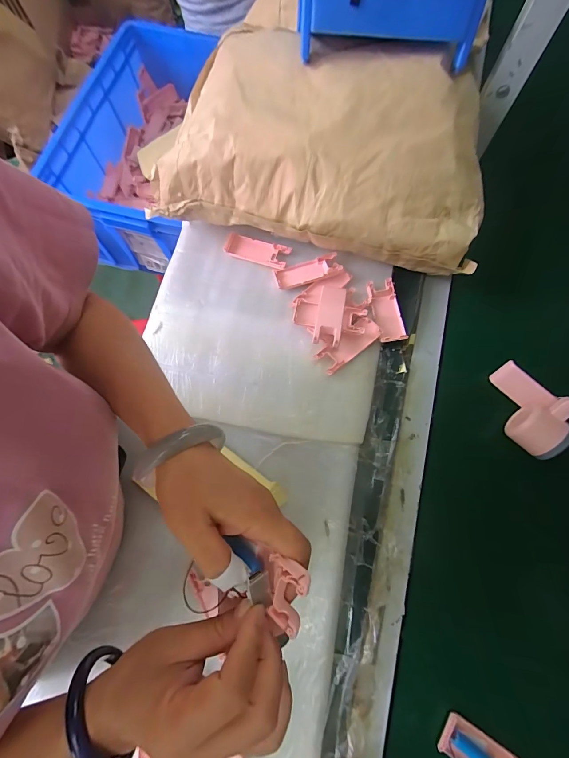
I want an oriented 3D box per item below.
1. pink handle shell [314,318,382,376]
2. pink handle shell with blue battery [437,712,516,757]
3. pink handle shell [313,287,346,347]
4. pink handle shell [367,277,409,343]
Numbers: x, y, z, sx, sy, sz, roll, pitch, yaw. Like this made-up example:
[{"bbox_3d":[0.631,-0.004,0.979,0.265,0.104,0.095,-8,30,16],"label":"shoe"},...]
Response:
[{"bbox_3d":[0.094,-0.050,0.490,0.101,0.016,0.037,-38,77,-10],"label":"pink handle shell"},{"bbox_3d":[0.221,0.417,0.365,0.103,0.015,0.039,31,77,9],"label":"pink handle shell with blue battery"},{"bbox_3d":[0.067,-0.095,0.490,0.037,0.017,0.099,11,74,4],"label":"pink handle shell"},{"bbox_3d":[0.154,-0.103,0.510,0.041,0.020,0.102,-7,74,-1],"label":"pink handle shell"}]

